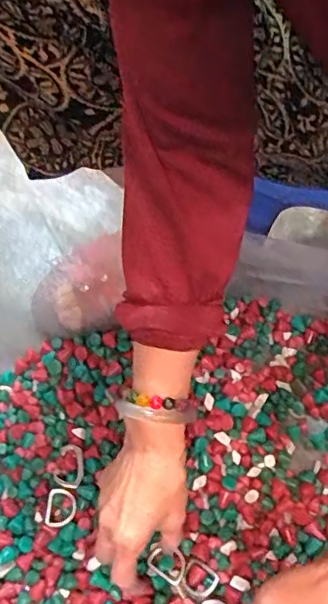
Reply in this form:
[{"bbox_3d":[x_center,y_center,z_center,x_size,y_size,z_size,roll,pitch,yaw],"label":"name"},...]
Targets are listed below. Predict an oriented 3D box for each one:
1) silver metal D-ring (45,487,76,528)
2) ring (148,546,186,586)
[{"bbox_3d":[-0.091,0.183,0.498,0.026,0.006,0.033,8,80,-6],"label":"silver metal D-ring"},{"bbox_3d":[0.004,0.225,0.484,0.032,0.008,0.025,28,68,15],"label":"ring"}]

